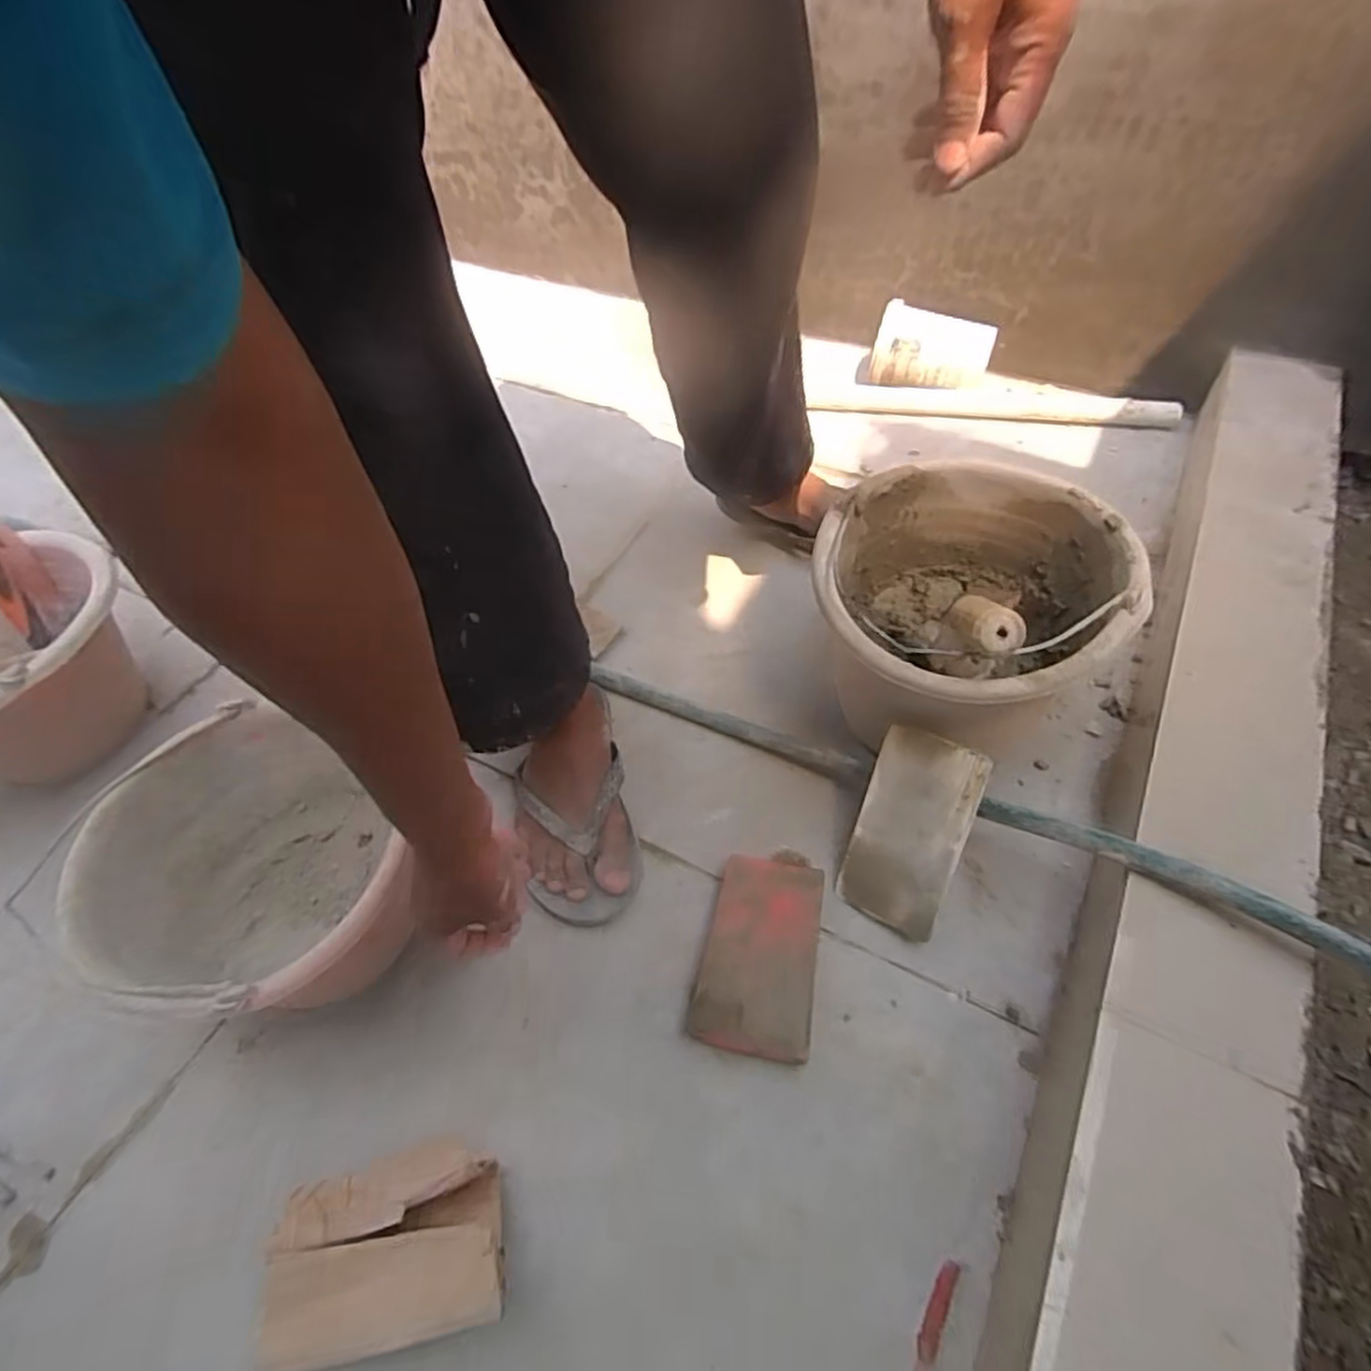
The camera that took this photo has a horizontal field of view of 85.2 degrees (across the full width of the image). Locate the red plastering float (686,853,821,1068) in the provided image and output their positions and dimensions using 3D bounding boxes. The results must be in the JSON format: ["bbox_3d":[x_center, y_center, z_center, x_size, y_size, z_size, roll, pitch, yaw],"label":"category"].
[{"bbox_3d":[0.059,0.219,0.607,0.089,0.034,0.151,8,52,9],"label":"red plastering float"}]

